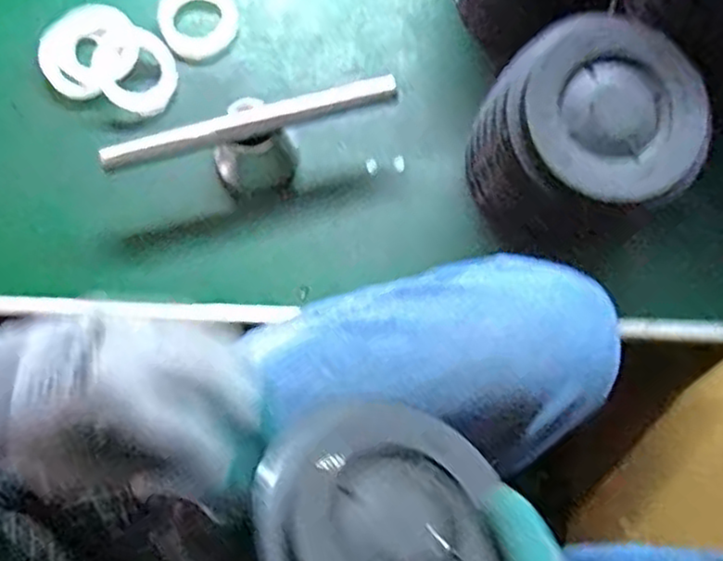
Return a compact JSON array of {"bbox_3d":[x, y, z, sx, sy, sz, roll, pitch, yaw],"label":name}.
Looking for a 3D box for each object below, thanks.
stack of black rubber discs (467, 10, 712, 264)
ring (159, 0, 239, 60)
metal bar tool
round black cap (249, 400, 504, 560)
[{"bbox_3d":[0.140,-0.088,0.491,0.134,0.127,0.126,-33,81,-8],"label":"stack of black rubber discs"},{"bbox_3d":[-0.124,-0.200,0.559,0.058,0.010,0.054,0,78,-2],"label":"ring"},{"bbox_3d":[-0.073,-0.098,0.516,0.199,0.066,0.042,-20,79,-6],"label":"metal bar tool"},{"bbox_3d":[0.008,0.112,0.328,0.110,0.025,0.110,8,56,-12],"label":"round black cap"}]

